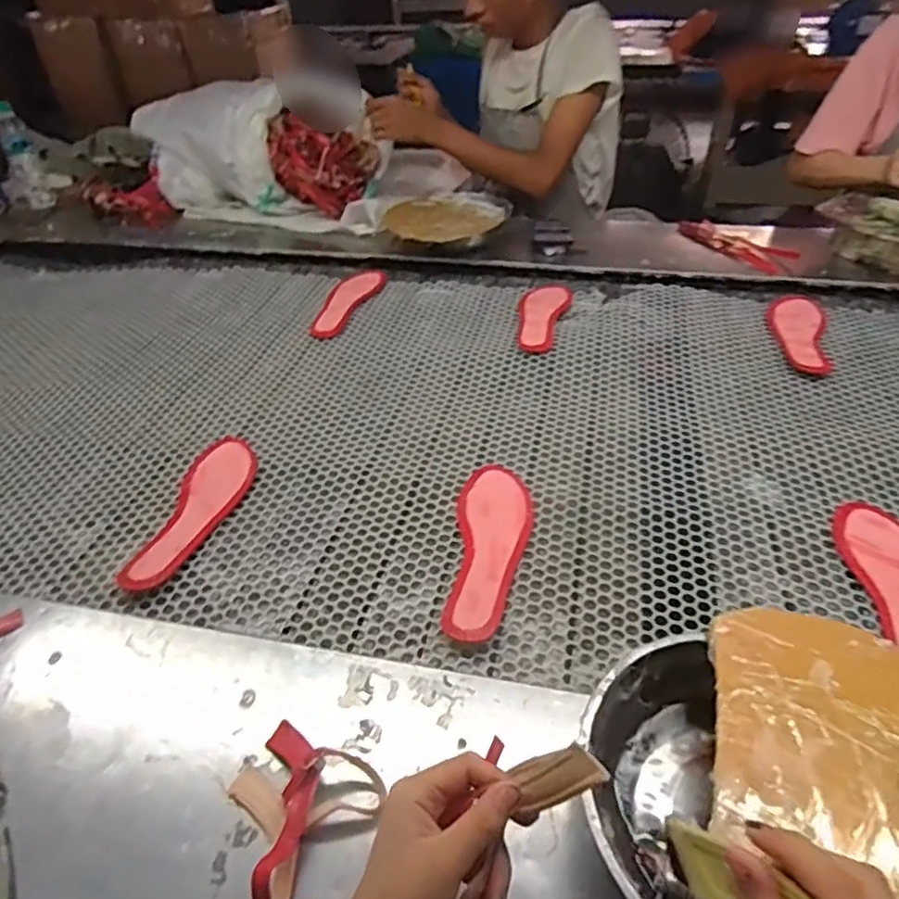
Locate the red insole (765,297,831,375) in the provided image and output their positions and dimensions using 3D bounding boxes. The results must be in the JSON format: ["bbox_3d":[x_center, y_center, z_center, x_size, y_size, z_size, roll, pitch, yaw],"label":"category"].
[{"bbox_3d":[0.533,-0.184,0.978,0.087,0.015,0.237,14,43,20],"label":"red insole"}]

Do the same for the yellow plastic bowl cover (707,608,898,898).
[{"bbox_3d":[0.260,0.199,0.387,0.188,0.008,0.227,14,38,14],"label":"yellow plastic bowl cover"}]

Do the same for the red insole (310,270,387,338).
[{"bbox_3d":[-0.174,-0.268,1.136,0.077,0.009,0.243,5,41,11],"label":"red insole"}]

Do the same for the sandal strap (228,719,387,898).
[{"bbox_3d":[-0.115,0.245,0.447,0.102,0.031,0.102,25,48,30],"label":"sandal strap"}]

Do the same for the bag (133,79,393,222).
[{"bbox_3d":[-0.443,-0.670,1.443,0.529,0.246,0.304,14,43,20],"label":"bag"}]

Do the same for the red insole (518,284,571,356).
[{"bbox_3d":[0.150,-0.224,1.053,0.078,0.013,0.237,11,42,16],"label":"red insole"}]

